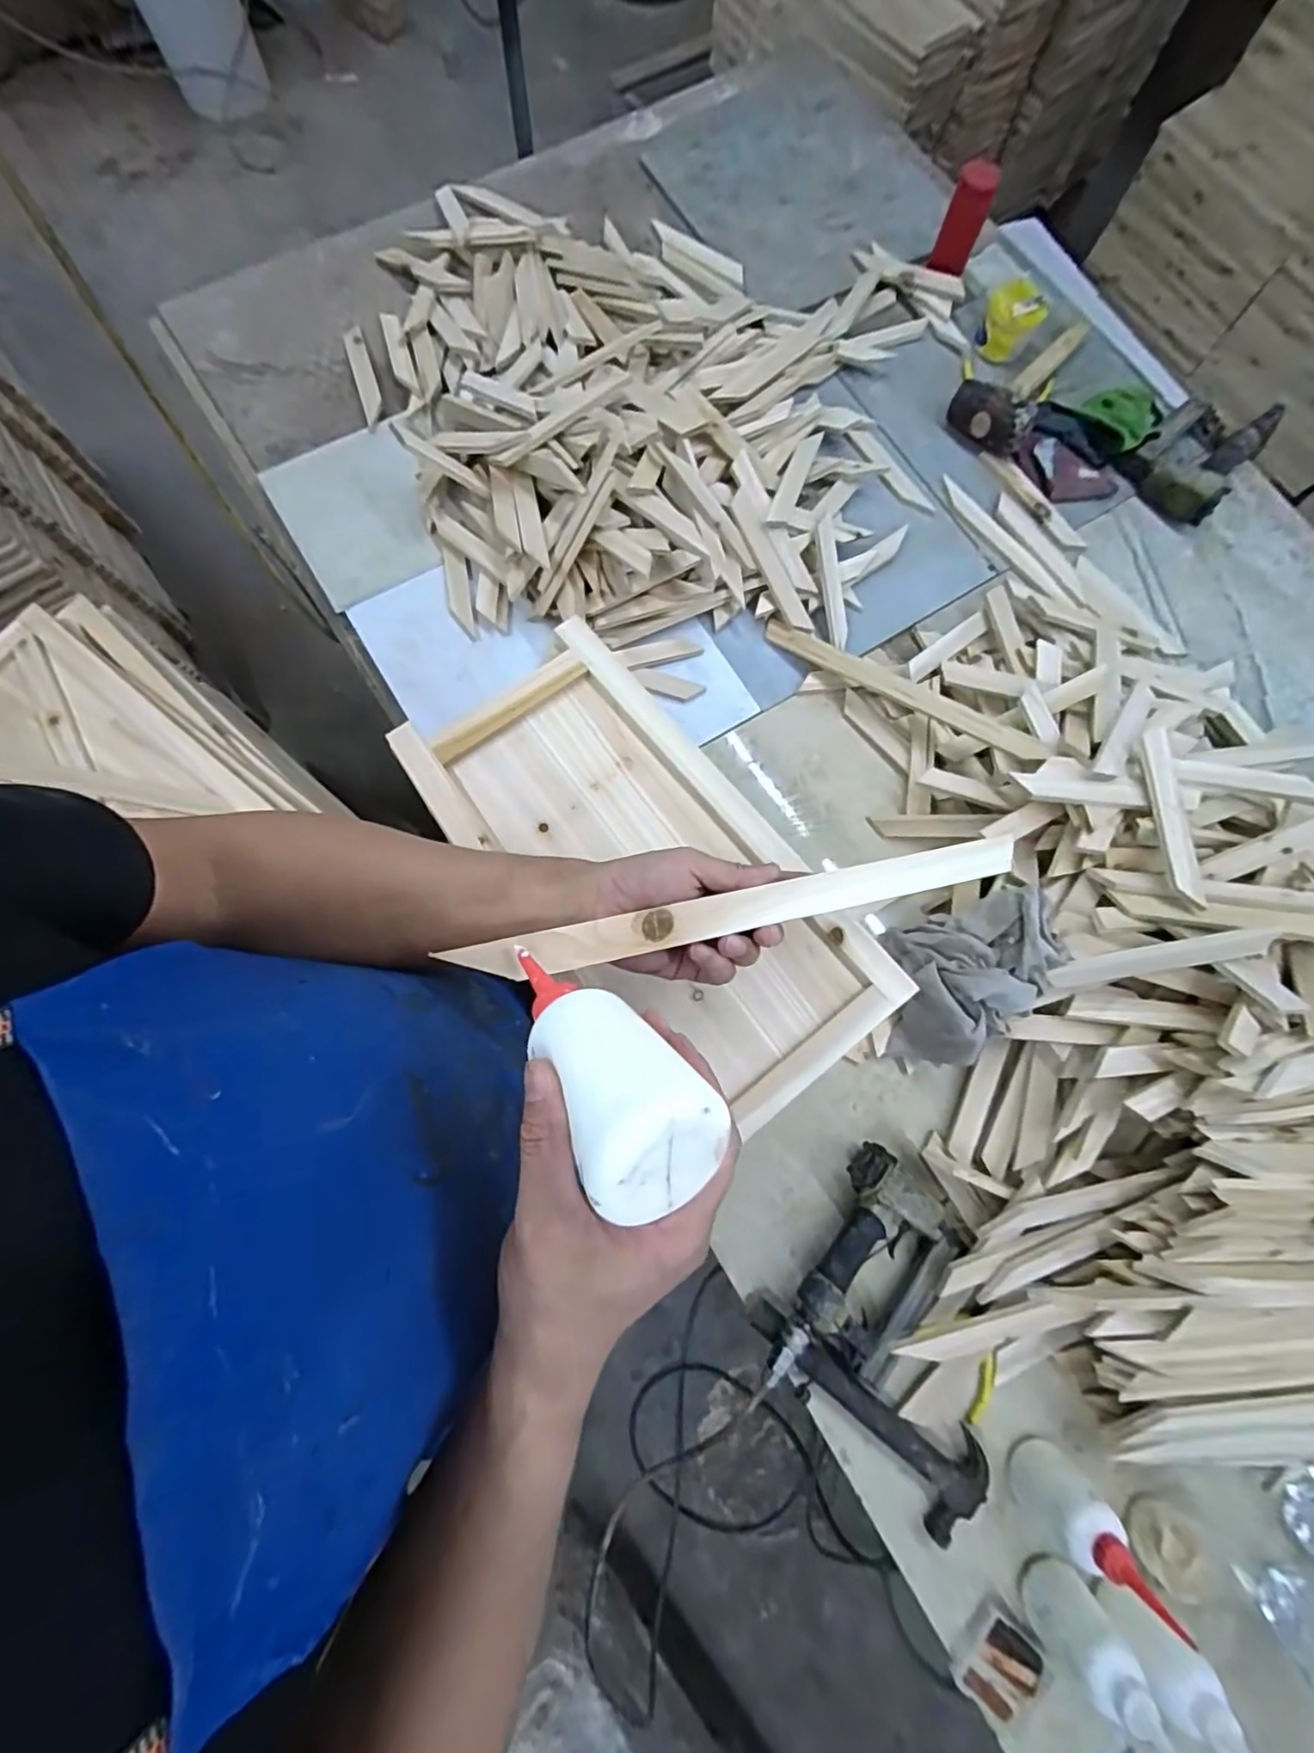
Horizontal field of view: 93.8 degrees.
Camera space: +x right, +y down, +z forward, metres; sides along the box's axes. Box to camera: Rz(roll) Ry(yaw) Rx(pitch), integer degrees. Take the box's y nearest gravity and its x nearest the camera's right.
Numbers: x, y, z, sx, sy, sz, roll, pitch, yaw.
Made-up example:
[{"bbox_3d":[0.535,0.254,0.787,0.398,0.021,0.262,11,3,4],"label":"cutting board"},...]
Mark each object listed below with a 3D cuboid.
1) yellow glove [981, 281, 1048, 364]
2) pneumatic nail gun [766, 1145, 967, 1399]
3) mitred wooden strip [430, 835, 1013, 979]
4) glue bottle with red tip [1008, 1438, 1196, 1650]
[{"bbox_3d":[0.502,-0.790,0.876,0.080,0.076,0.047,33,80,5],"label":"yellow glove"},{"bbox_3d":[0.225,0.417,0.639,0.134,0.059,0.227,32,80,5],"label":"pneumatic nail gun"},{"bbox_3d":[0.068,0.020,0.411,0.383,0.009,0.027,-11,79,-11],"label":"mitred wooden strip"},{"bbox_3d":[0.387,0.594,0.562,0.065,0.139,0.066,-41,82,-10],"label":"glue bottle with red tip"}]

